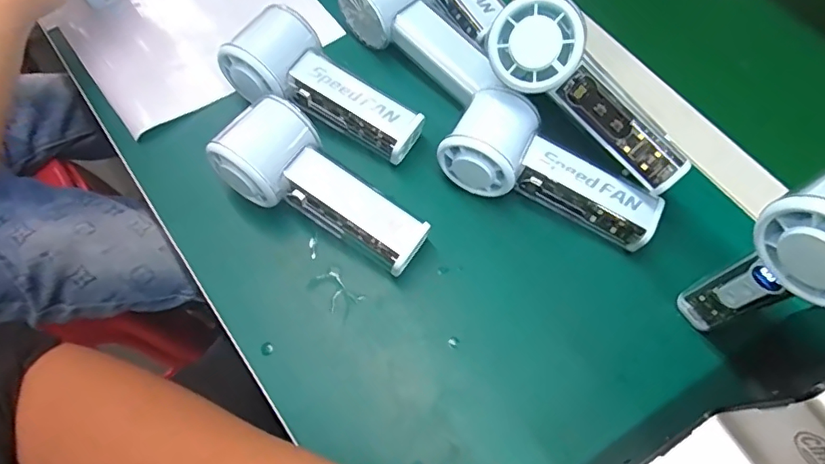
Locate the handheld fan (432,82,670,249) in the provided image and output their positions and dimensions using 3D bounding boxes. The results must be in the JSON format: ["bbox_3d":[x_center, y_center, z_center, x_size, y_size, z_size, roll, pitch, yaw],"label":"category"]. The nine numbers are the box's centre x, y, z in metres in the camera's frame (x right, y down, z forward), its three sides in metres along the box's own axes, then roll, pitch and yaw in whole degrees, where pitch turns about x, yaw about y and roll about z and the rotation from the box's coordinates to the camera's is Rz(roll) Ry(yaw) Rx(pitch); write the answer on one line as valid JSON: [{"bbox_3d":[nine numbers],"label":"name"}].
[{"bbox_3d":[0.096,-0.034,0.361,0.147,0.056,0.061,33,69,14],"label":"handheld fan"}]

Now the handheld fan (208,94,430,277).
[{"bbox_3d":[-0.063,-0.022,0.352,0.143,0.058,0.065,38,70,16],"label":"handheld fan"}]

